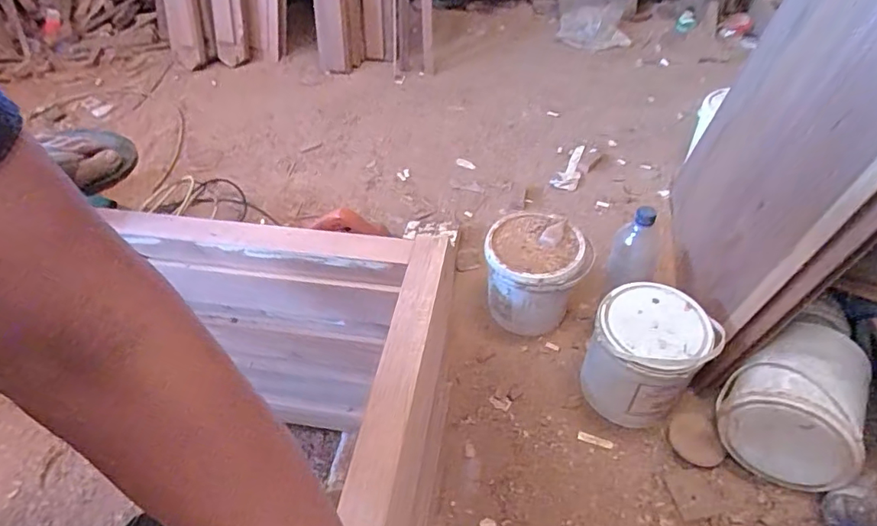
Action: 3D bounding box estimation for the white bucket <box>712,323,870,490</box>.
[{"bbox_3d":[0.571,0.226,0.822,0.180,0.198,0.182,33,57,30],"label":"white bucket"}]

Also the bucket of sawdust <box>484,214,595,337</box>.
[{"bbox_3d":[0.193,0.037,1.044,0.196,0.211,0.193,-3,45,3],"label":"bucket of sawdust"}]

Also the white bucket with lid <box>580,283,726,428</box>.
[{"bbox_3d":[0.359,0.162,0.900,0.174,0.214,0.186,-3,45,3],"label":"white bucket with lid"}]

